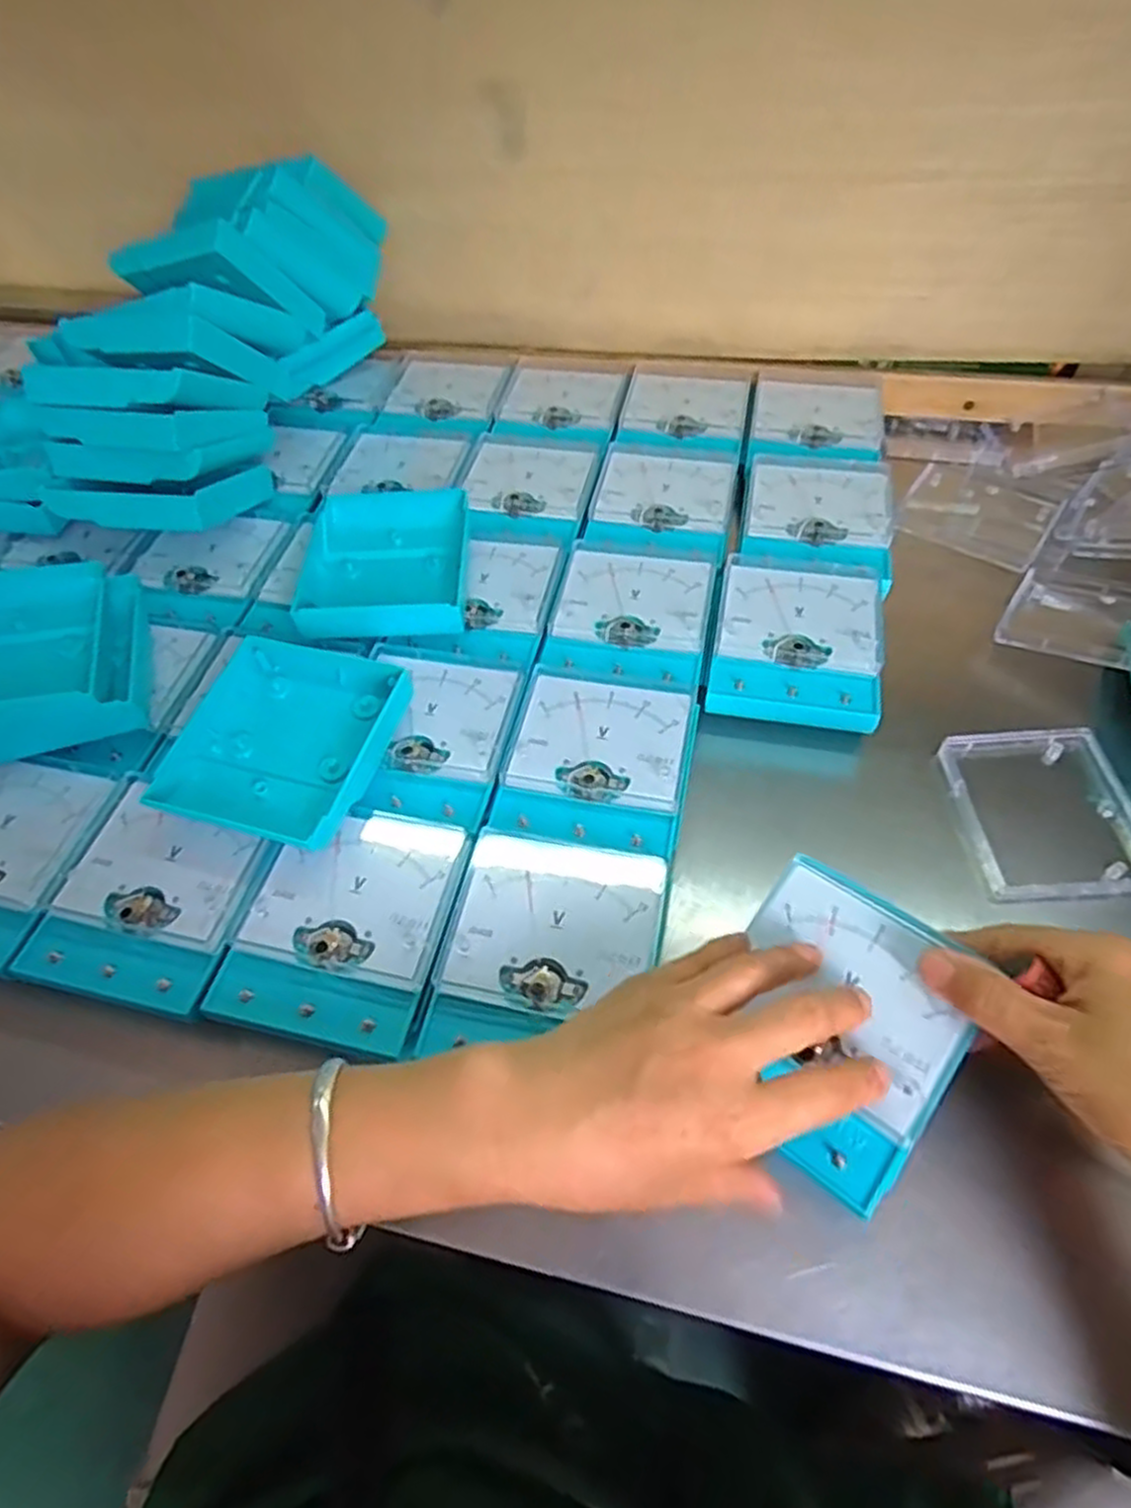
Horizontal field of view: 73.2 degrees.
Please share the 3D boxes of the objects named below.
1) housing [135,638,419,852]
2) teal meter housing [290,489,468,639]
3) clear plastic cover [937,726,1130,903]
[{"bbox_3d":[-0.152,-0.009,0.420,0.105,0.028,0.112,13,57,13],"label":"housing"},{"bbox_3d":[-0.116,-0.132,0.507,0.101,0.027,0.135,-3,55,2],"label":"teal meter housing"},{"bbox_3d":[0.266,0.030,0.424,0.092,0.008,0.104,-4,55,2],"label":"clear plastic cover"}]

